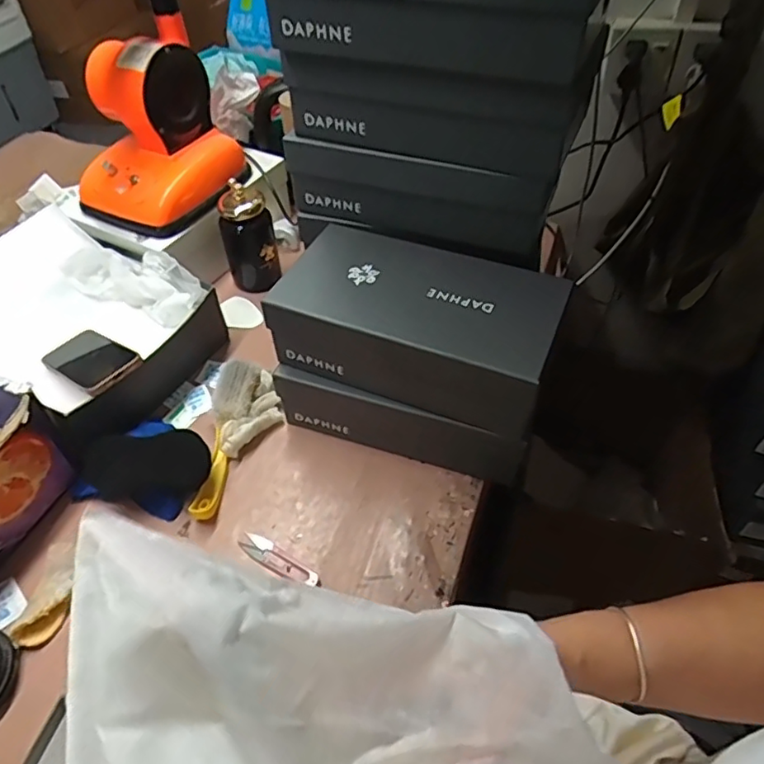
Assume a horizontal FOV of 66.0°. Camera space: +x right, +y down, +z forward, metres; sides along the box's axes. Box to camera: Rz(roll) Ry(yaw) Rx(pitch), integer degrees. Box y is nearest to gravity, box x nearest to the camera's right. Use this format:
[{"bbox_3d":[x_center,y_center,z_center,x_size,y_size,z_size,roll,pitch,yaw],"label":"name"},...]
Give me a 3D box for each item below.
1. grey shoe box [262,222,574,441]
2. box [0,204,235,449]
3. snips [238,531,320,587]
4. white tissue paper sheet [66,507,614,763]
[{"bbox_3d":[0.042,-0.072,0.662,0.292,0.097,0.168,17,52,16],"label":"grey shoe box"},{"bbox_3d":[-0.428,-0.084,0.796,0.344,0.106,0.259,22,53,19],"label":"box"},{"bbox_3d":[-0.110,0.191,0.633,0.100,0.016,0.025,25,54,21],"label":"snips"},{"bbox_3d":[-0.022,0.175,0.323,0.262,0.104,0.192,-6,49,-4],"label":"white tissue paper sheet"}]

